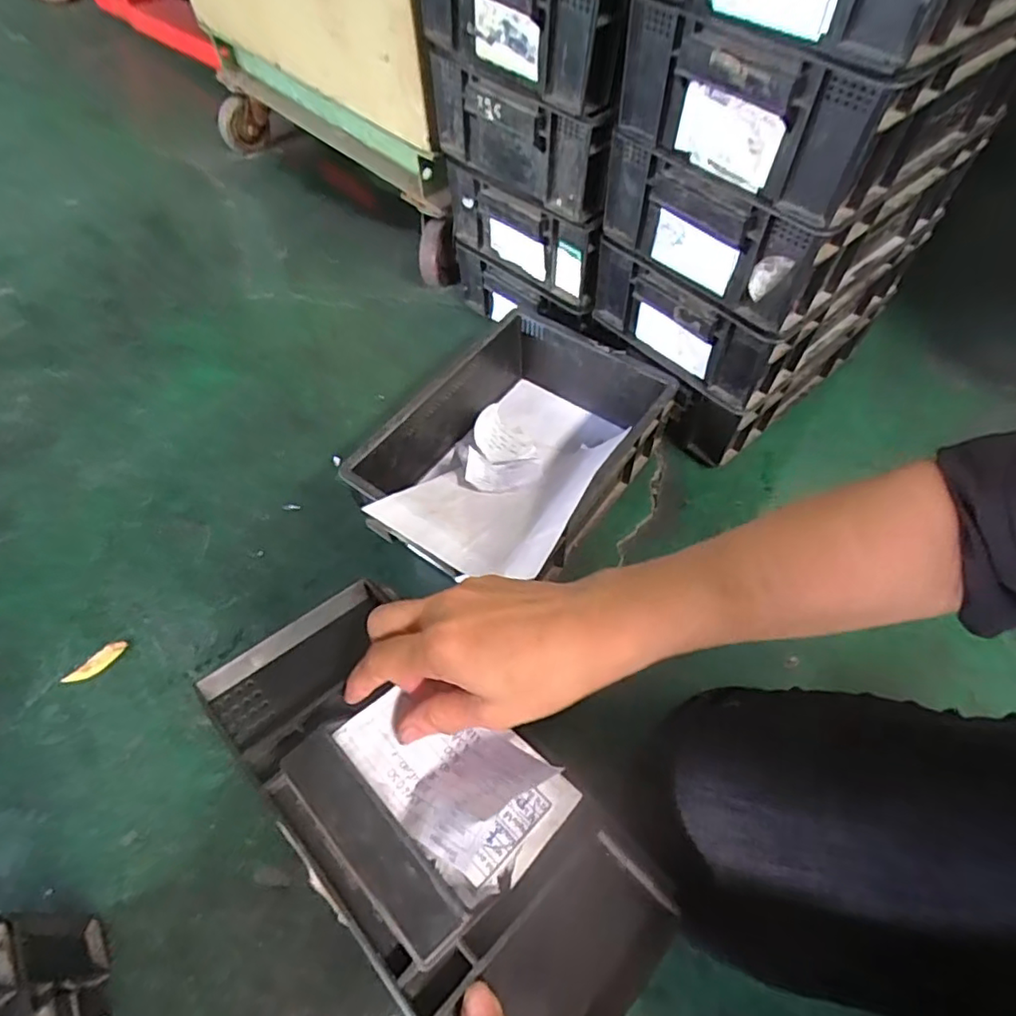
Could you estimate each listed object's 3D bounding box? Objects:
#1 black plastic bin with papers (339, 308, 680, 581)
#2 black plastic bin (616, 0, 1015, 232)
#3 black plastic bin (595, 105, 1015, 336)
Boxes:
[{"bbox_3d":[0.005,-0.070,0.725,0.268,0.135,0.373,28,63,20],"label":"black plastic bin with papers"},{"bbox_3d":[0.292,-0.408,0.548,0.304,0.116,0.235,-37,63,-20],"label":"black plastic bin"},{"bbox_3d":[0.294,-0.347,0.639,0.304,0.117,0.233,-37,63,-20],"label":"black plastic bin"}]

